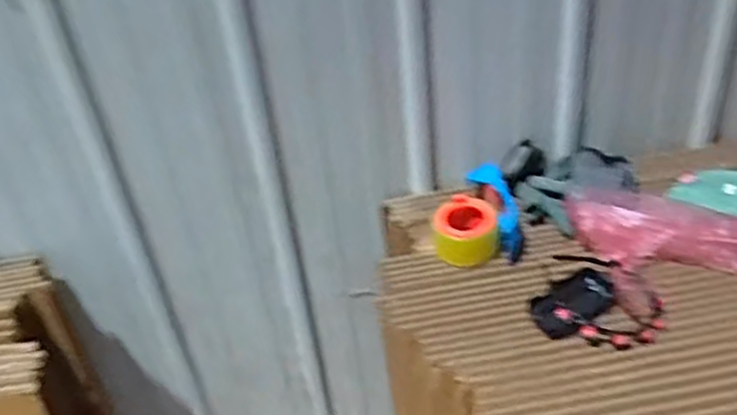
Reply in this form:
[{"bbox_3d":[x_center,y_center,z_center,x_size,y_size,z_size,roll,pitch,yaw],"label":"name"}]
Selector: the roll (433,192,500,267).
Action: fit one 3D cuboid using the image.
[{"bbox_3d":[0.140,0.033,1.009,0.090,0.060,0.103,-2,35,2],"label":"roll"}]

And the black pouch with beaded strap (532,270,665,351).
[{"bbox_3d":[0.287,0.128,0.877,0.145,0.035,0.145,28,46,37],"label":"black pouch with beaded strap"}]

